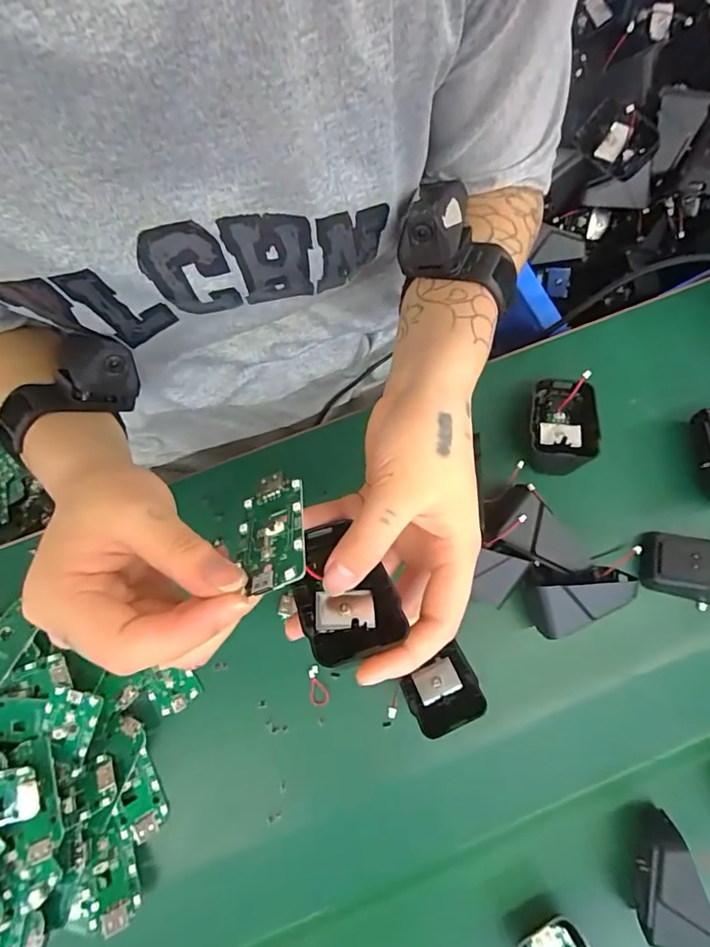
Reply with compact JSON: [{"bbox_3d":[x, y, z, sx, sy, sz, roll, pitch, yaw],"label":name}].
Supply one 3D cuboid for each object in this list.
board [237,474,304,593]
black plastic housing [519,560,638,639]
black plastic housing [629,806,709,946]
[{"bbox_3d":[-0.036,0.023,0.206,0.030,0.004,0.063,-25,38,11],"label":"board"},{"bbox_3d":[0.146,0.085,0.323,0.070,0.039,0.047,4,80,0],"label":"black plastic housing"},{"bbox_3d":[0.191,0.249,0.304,0.032,0.048,0.063,-2,80,-1],"label":"black plastic housing"}]

